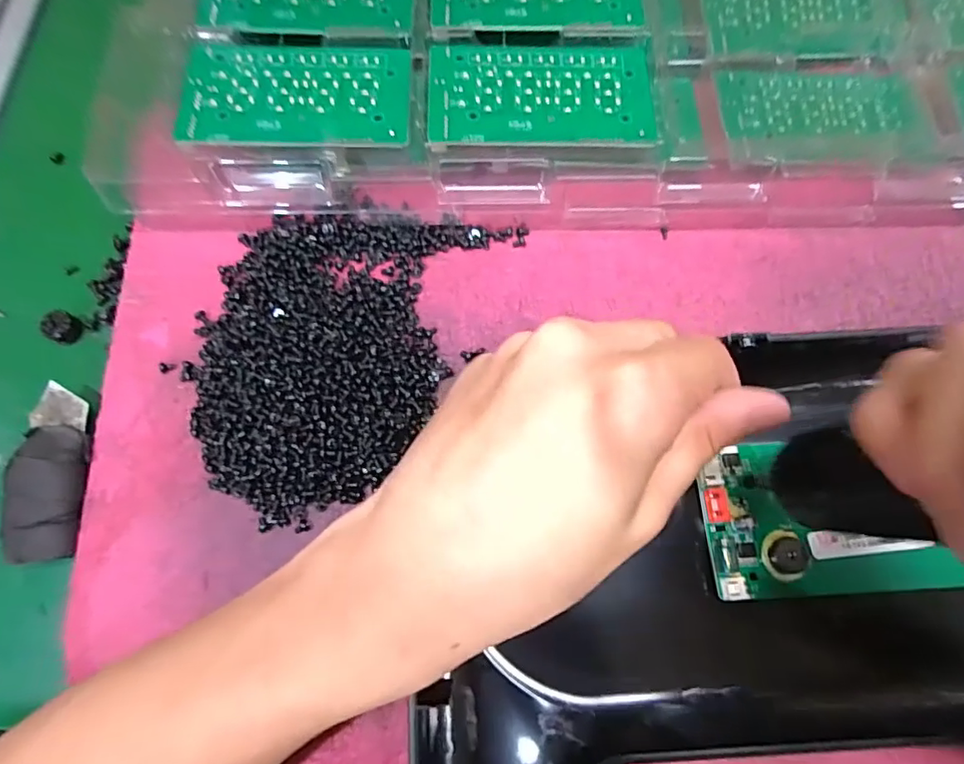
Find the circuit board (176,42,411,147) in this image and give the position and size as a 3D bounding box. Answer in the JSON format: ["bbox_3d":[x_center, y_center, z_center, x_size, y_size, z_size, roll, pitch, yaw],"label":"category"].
[{"bbox_3d":[-0.087,-0.136,0.264,0.104,0.004,0.058,1,71,-2],"label":"circuit board"}]

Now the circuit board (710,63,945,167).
[{"bbox_3d":[0.172,-0.136,0.279,0.102,0.004,0.061,-3,73,1],"label":"circuit board"}]

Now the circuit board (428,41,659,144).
[{"bbox_3d":[0.029,-0.139,0.266,0.107,0.004,0.060,1,72,-2],"label":"circuit board"}]

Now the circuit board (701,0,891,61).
[{"bbox_3d":[0.166,-0.199,0.298,0.091,0.004,0.065,0,74,2],"label":"circuit board"}]

